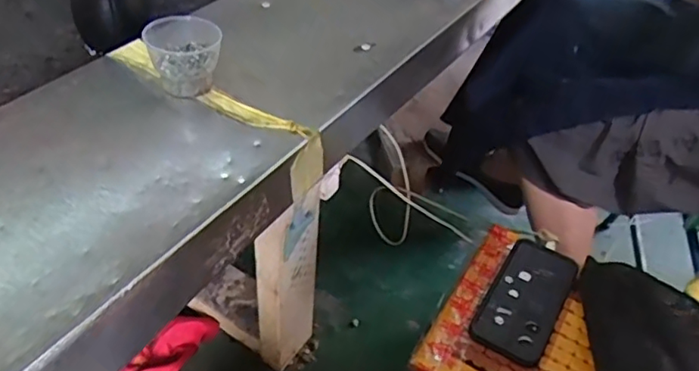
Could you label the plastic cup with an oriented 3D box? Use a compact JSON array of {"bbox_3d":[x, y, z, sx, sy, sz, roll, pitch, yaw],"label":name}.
[{"bbox_3d":[-0.145,-0.115,0.519,0.061,0.054,0.060,3,45,-3],"label":"plastic cup"}]

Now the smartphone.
[{"bbox_3d":[0.209,0.129,0.689,0.081,0.012,0.174,27,49,19],"label":"smartphone"}]

